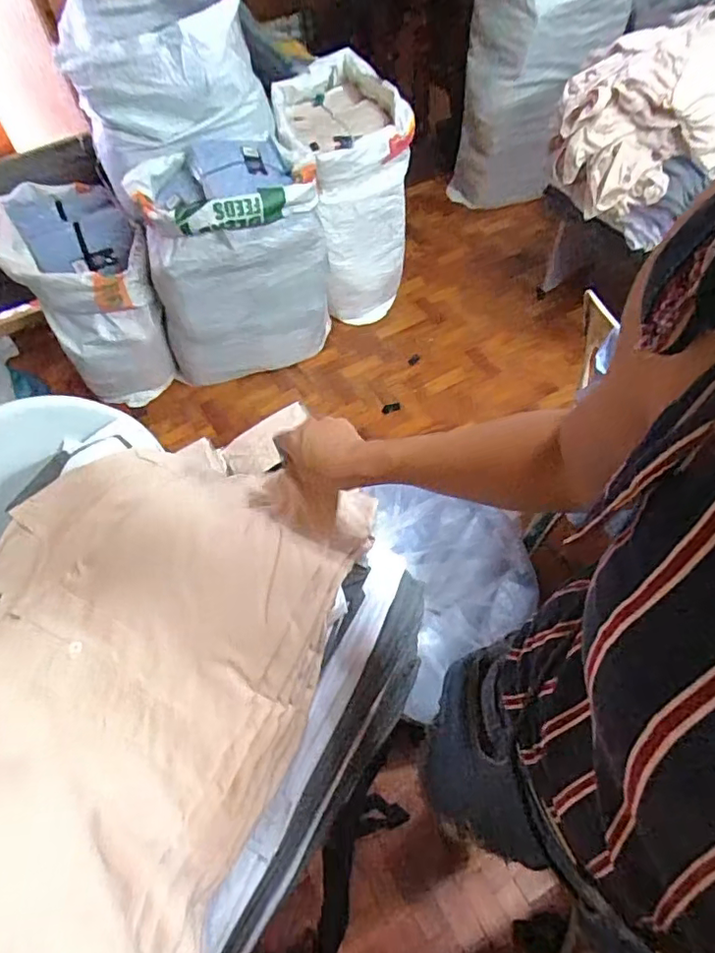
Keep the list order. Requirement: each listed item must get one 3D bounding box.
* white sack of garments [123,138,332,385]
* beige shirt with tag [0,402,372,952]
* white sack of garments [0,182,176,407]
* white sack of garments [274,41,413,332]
[{"bbox_3d":[-0.310,-0.540,1.509,0.456,0.547,0.297,-4,58,1],"label":"white sack of garments"},{"bbox_3d":[-0.232,0.193,0.510,0.348,0.136,0.464,14,60,12],"label":"beige shirt with tag"},{"bbox_3d":[-0.724,-0.500,1.580,0.331,0.411,0.444,-29,61,-13],"label":"white sack of garments"},{"bbox_3d":[-0.025,-0.791,1.651,0.325,0.527,0.505,-12,58,-3],"label":"white sack of garments"}]

